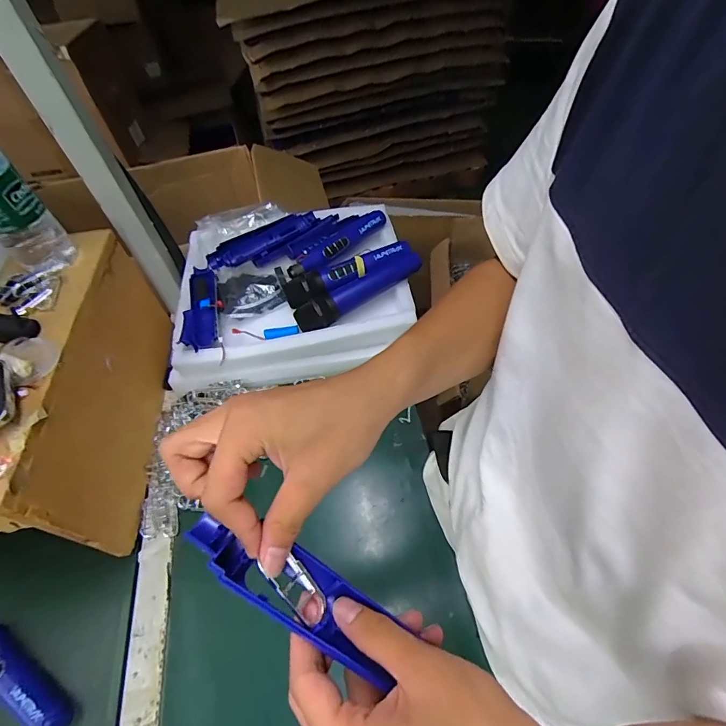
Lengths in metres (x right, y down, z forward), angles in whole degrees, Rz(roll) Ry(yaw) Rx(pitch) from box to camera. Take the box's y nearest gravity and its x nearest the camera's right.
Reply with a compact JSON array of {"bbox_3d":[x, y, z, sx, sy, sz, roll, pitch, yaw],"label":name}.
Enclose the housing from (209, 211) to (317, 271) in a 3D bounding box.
[{"bbox_3d":[-0.171,-0.209,0.685,0.189,0.024,0.048,-29,56,-16],"label":"housing"}]

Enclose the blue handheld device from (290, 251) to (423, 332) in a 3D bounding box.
[{"bbox_3d":[-0.004,-0.108,0.605,0.203,0.033,0.042,-28,56,-15],"label":"blue handheld device"}]

